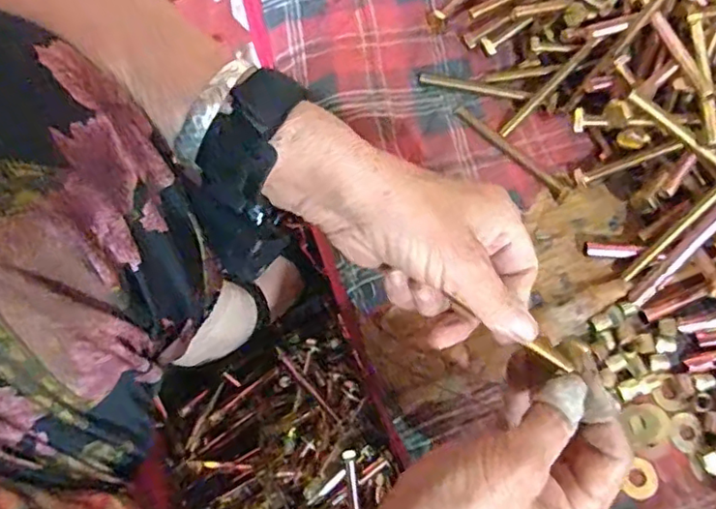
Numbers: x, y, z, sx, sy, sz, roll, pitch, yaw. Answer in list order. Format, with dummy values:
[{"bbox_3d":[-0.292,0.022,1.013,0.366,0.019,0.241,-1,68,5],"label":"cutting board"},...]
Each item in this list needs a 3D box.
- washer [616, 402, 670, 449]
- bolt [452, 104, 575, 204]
[{"bbox_3d":[0.186,0.109,0.382,0.028,0.004,0.028,-33,75,-11],"label":"washer"},{"bbox_3d":[0.115,-0.078,0.442,0.012,0.012,0.105,-43,77,-14],"label":"bolt"}]

